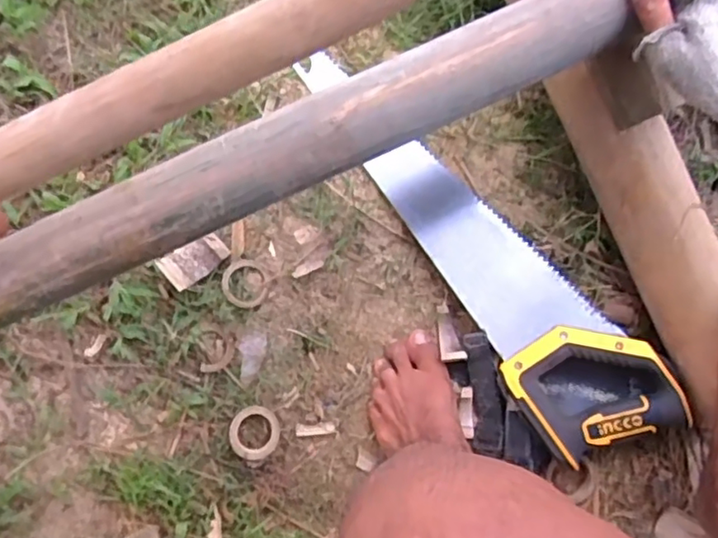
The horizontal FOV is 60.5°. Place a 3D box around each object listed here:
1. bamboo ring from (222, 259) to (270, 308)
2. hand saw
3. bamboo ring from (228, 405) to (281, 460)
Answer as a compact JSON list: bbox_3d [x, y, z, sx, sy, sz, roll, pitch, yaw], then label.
[{"bbox_3d":[-0.125,0.015,0.677,0.050,0.010,0.052,0,80,-1],"label":"bamboo ring"},{"bbox_3d":[0.129,-0.039,0.647,0.135,0.040,0.521,-33,82,-7],"label":"hand saw"},{"bbox_3d":[-0.110,0.173,0.651,0.052,0.008,0.053,0,80,-1],"label":"bamboo ring"}]

